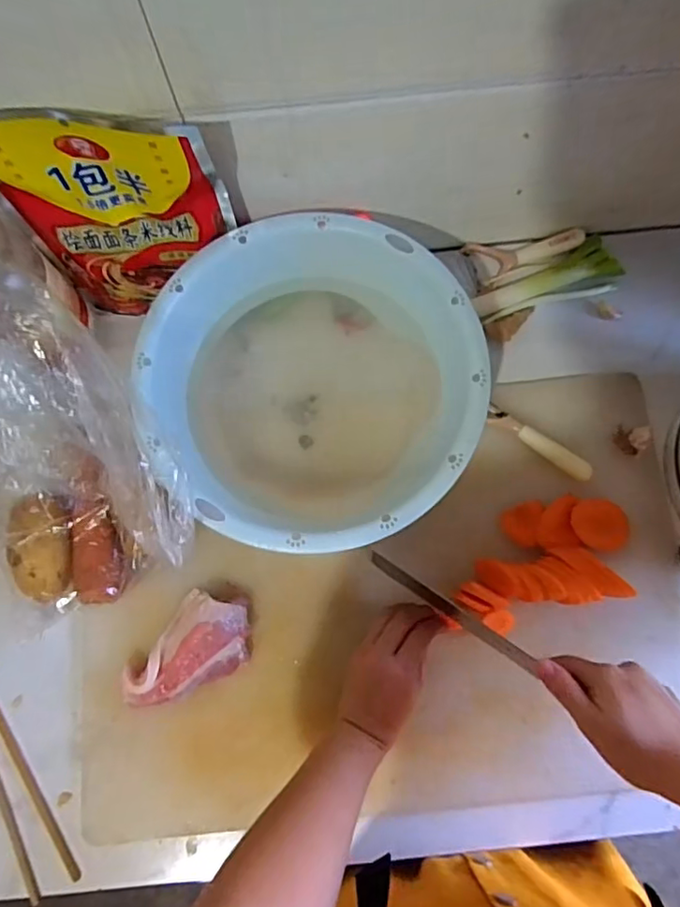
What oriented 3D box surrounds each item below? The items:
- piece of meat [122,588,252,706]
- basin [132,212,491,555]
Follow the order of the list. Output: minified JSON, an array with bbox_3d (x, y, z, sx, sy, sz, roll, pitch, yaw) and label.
[{"bbox_3d":[-0.142,0.196,0.548,0.081,0.032,0.128,38,82,7],"label":"piece of meat"},{"bbox_3d":[-0.024,-0.067,0.555,0.299,0.104,0.311,0,79,1],"label":"basin"}]

